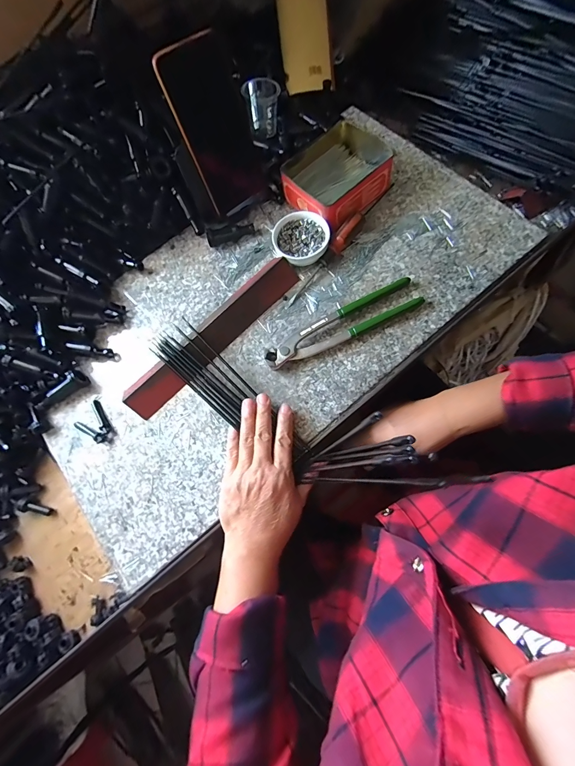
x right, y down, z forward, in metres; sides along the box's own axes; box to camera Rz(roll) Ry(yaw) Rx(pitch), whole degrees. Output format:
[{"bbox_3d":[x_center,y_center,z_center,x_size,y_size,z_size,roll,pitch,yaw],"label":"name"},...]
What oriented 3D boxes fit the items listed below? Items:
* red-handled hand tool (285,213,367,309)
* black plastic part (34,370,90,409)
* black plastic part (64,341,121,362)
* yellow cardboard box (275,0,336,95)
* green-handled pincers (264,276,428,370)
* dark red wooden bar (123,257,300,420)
[{"bbox_3d":[0.048,-0.156,0.412,0.017,0.020,0.149,37,81,17],"label":"red-handled hand tool"},{"bbox_3d":[-0.285,0.007,0.402,0.068,0.022,0.020,-30,71,-2],"label":"black plastic part"},{"bbox_3d":[-0.254,-0.041,0.422,0.068,0.017,0.015,11,75,11],"label":"black plastic part"},{"bbox_3d":[0.024,-0.547,0.465,0.077,0.040,0.213,-10,112,-1],"label":"yellow cardboard box"},{"bbox_3d":[0.063,-0.072,0.387,0.194,0.014,0.042,-25,71,0],"label":"green-handled pincers"},{"bbox_3d":[-0.087,-0.058,0.396,0.256,0.021,0.042,-45,72,-7],"label":"dark red wooden bar"}]

